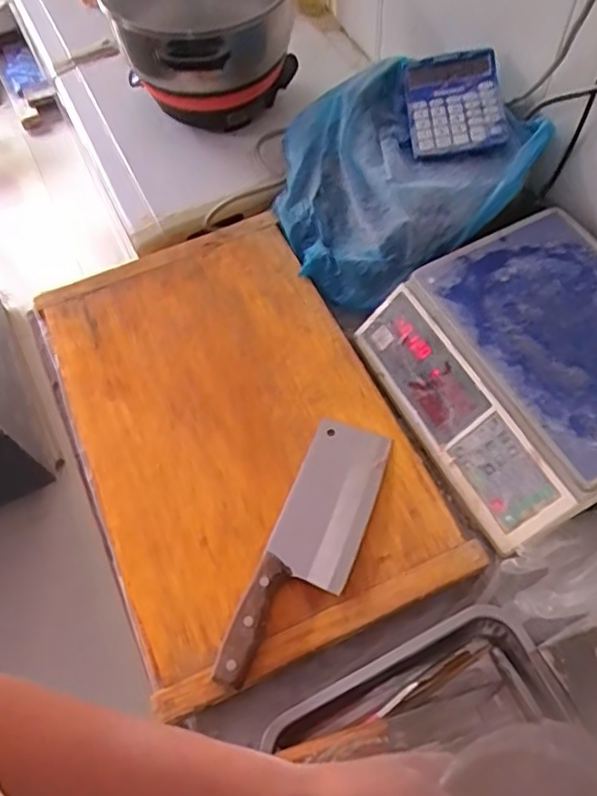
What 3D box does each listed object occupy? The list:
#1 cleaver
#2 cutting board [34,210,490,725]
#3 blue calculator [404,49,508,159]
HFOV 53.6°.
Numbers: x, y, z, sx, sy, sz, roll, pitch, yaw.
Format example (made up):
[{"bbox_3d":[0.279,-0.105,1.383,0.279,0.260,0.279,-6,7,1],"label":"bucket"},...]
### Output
[{"bbox_3d":[0.014,0.157,0.628,0.087,0.027,0.302,18,62,14],"label":"cleaver"},{"bbox_3d":[-0.085,0.015,0.720,0.370,0.035,0.580,-24,61,-10],"label":"cutting board"},{"bbox_3d":[0.202,-0.380,0.765,0.117,0.018,0.145,-5,73,8],"label":"blue calculator"}]

